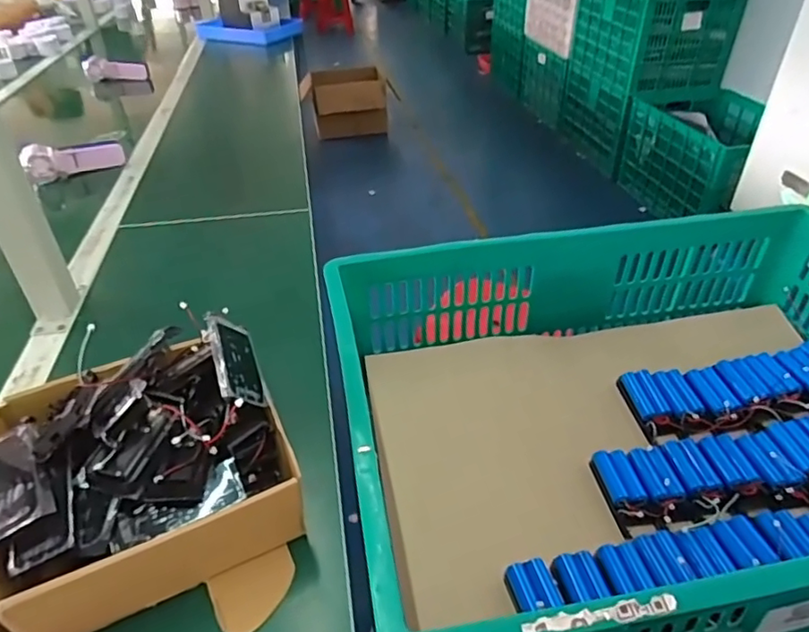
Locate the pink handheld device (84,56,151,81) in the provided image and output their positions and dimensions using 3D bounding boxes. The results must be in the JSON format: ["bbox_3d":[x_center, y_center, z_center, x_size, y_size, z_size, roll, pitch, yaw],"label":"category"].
[{"bbox_3d":[-0.813,-0.696,1.597,0.164,0.062,0.057,-16,38,-16],"label":"pink handheld device"}]

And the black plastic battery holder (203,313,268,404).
[{"bbox_3d":[-0.149,0.037,0.500,0.047,0.012,0.098,31,22,-46],"label":"black plastic battery holder"}]

